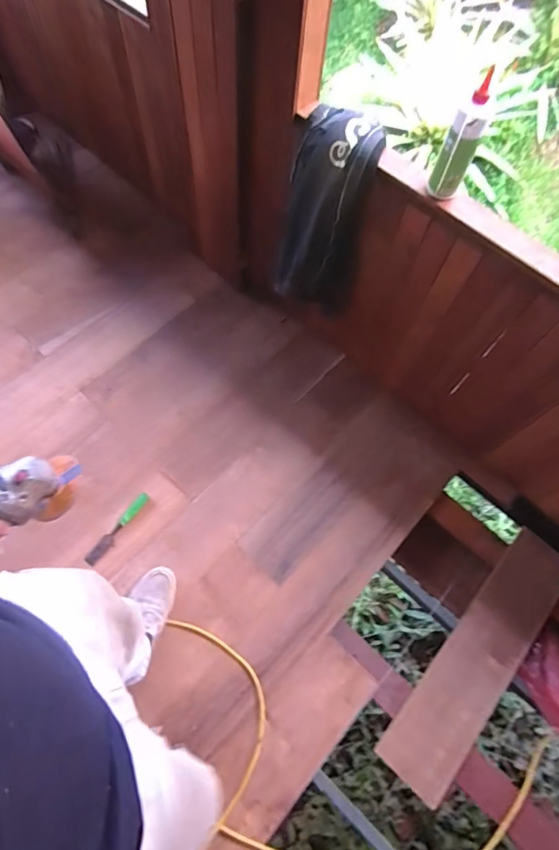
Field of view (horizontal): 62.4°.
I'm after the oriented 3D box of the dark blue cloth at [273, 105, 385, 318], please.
[{"bbox_3d":[0.114,-0.536,1.231,0.223,0.461,0.159,23,66,7],"label":"dark blue cloth"}]

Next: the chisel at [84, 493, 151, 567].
[{"bbox_3d":[-0.453,0.290,1.299,0.033,0.019,0.235,31,67,11],"label":"chisel"}]

